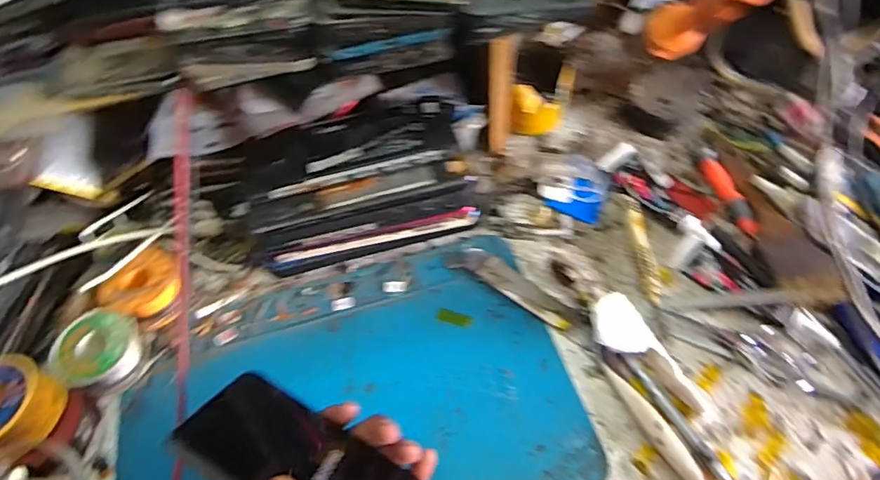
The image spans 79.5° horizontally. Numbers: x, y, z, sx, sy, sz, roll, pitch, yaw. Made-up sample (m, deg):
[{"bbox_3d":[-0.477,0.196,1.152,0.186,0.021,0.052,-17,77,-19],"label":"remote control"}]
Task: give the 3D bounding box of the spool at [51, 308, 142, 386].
[{"bbox_3d":[-0.239,0.078,0.372,0.050,0.030,0.051,-2,57,4],"label":"spool"}]

